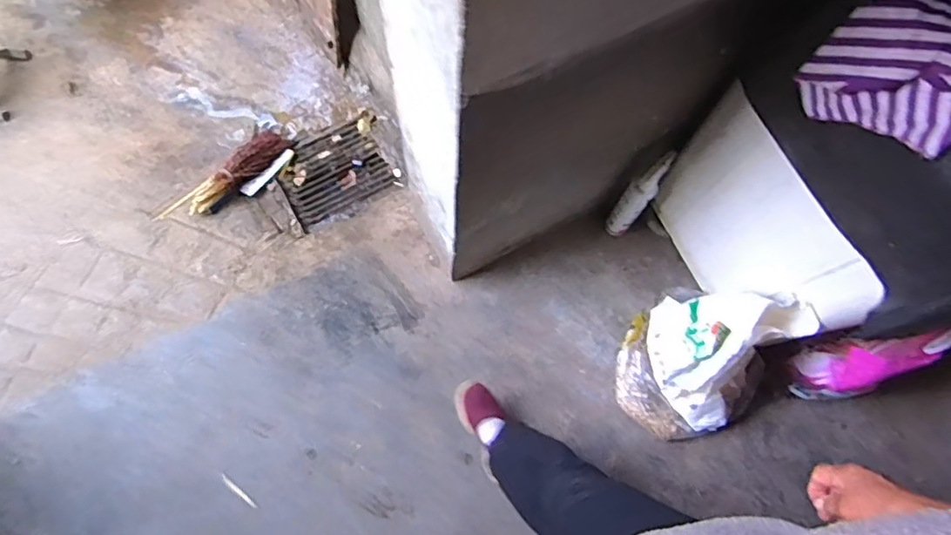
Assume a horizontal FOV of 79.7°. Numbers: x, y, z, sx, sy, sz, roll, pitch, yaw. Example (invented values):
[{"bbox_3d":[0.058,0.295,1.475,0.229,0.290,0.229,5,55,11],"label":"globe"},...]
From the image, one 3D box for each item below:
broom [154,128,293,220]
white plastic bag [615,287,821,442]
[{"bbox_3d":[-0.701,-0.261,1.616,0.122,0.096,0.398,44,76,10],"label":"broom"},{"bbox_3d":[0.467,0.183,1.176,0.276,0.405,0.298,-34,78,-11],"label":"white plastic bag"}]

